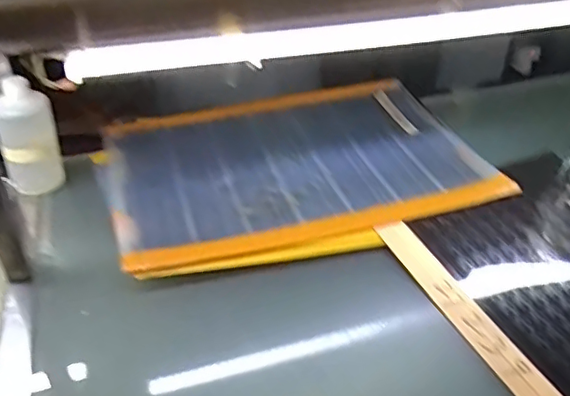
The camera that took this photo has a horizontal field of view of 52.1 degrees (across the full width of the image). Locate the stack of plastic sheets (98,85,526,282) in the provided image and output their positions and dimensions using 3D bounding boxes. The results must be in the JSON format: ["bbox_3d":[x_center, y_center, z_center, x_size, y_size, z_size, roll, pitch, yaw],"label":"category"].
[{"bbox_3d":[0.010,-0.050,0.914,0.563,0.066,0.430,-11,38,-15],"label":"stack of plastic sheets"}]

